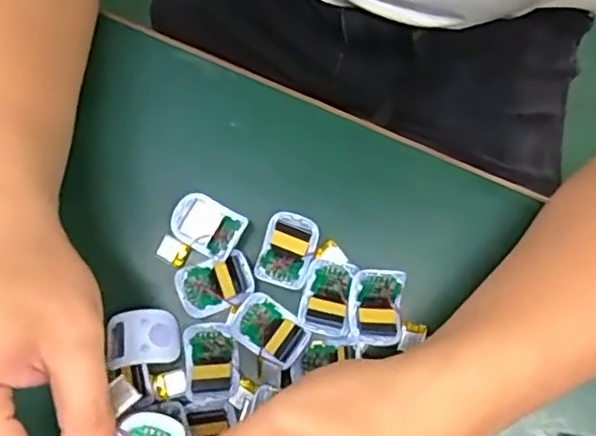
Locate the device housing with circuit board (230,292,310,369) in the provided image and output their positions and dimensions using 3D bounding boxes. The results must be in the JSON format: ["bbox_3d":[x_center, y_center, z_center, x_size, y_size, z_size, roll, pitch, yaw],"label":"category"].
[{"bbox_3d":[-0.016,0.063,0.357,0.041,0.006,0.028,34,82,5],"label":"device housing with circuit board"}]

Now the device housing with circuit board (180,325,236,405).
[{"bbox_3d":[-0.051,0.081,0.354,0.029,0.009,0.042,0,80,0],"label":"device housing with circuit board"}]

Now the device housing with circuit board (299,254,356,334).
[{"bbox_3d":[0.016,0.044,0.362,0.027,0.007,0.041,12,80,2],"label":"device housing with circuit board"}]

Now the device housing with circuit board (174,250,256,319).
[{"bbox_3d":[-0.047,0.037,0.363,0.042,0.008,0.031,-22,81,-4],"label":"device housing with circuit board"}]

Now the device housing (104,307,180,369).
[{"bbox_3d":[-0.083,0.065,0.353,0.036,0.005,0.030,-3,70,-30],"label":"device housing"}]

